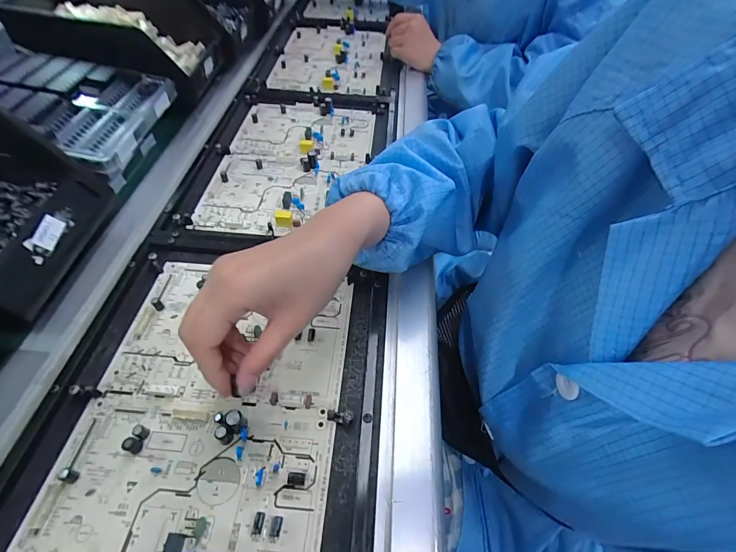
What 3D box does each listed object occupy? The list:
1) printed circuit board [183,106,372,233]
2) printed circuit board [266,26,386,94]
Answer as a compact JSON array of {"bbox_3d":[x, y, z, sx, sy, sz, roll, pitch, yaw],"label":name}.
[{"bbox_3d":[-0.104,-0.162,0.502,0.195,0.019,0.289,7,54,1],"label":"printed circuit board"},{"bbox_3d":[-0.075,-0.433,0.719,0.209,0.024,0.307,3,54,-2],"label":"printed circuit board"}]

